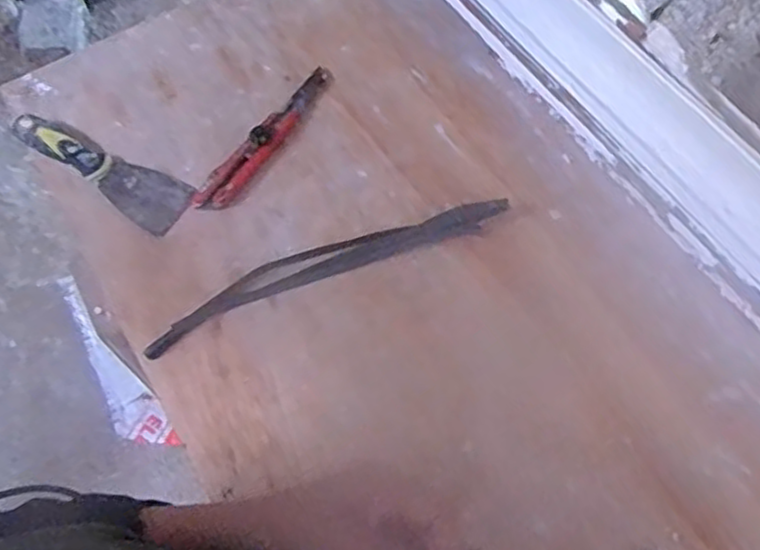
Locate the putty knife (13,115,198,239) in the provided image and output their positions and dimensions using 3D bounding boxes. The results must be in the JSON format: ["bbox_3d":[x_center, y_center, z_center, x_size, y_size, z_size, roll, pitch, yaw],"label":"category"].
[{"bbox_3d":[-0.261,-0.103,0.684,0.185,0.029,0.055,31,69,14],"label":"putty knife"}]

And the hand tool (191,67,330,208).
[{"bbox_3d":[-0.109,-0.133,0.699,0.029,0.016,0.191,31,69,15],"label":"hand tool"}]

